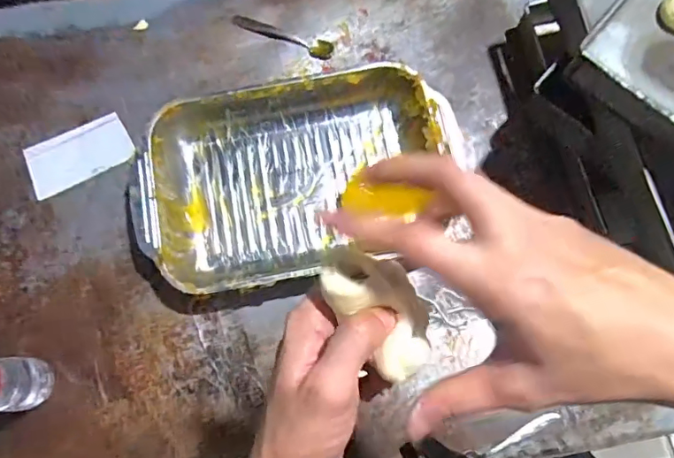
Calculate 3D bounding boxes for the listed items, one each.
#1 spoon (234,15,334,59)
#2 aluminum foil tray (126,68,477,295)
[{"bbox_3d":[-0.087,-0.309,0.793,0.174,0.015,0.033,25,79,6],"label":"spoon"},{"bbox_3d":[-0.047,-0.072,0.697,0.432,0.080,0.277,-14,77,-2],"label":"aluminum foil tray"}]

